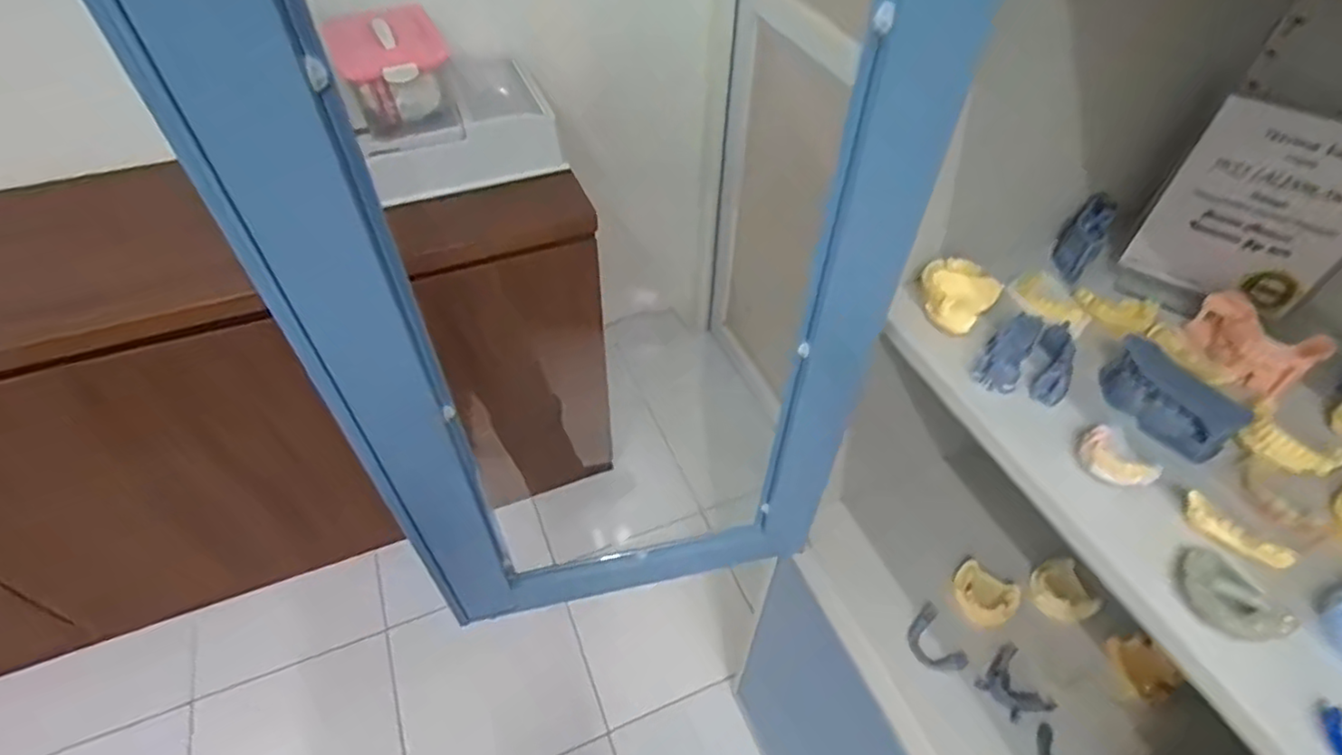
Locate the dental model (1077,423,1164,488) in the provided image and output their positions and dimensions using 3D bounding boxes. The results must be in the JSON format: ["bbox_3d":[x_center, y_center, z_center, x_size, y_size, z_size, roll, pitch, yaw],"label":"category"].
[{"bbox_3d":[0.310,0.059,0.462,0.030,0.017,0.049,-27,55,-23],"label":"dental model"}]

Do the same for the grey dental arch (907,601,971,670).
[{"bbox_3d":[0.311,0.314,0.786,0.051,0.026,0.077,-16,51,-15],"label":"grey dental arch"}]

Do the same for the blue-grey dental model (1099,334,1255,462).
[{"bbox_3d":[0.371,0.016,0.494,0.034,0.040,0.093,-26,54,-22],"label":"blue-grey dental model"}]

